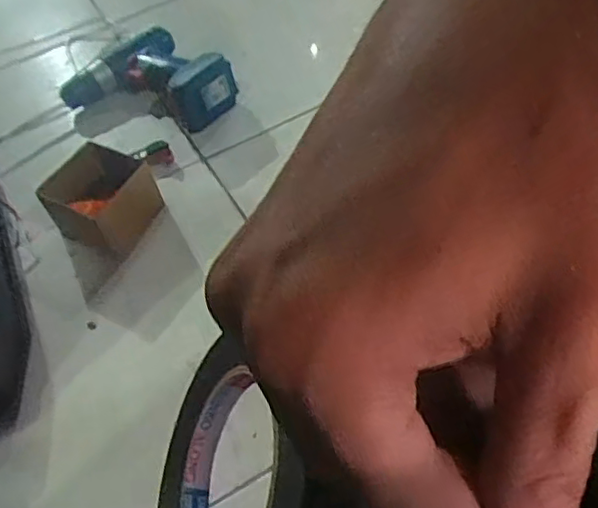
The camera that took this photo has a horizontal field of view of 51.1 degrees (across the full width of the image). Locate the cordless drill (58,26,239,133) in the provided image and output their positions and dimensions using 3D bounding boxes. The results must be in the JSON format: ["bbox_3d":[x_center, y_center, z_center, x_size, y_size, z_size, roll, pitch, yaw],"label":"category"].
[{"bbox_3d":[-0.211,-0.235,0.868,0.178,0.100,0.185,-40,57,-21],"label":"cordless drill"}]

